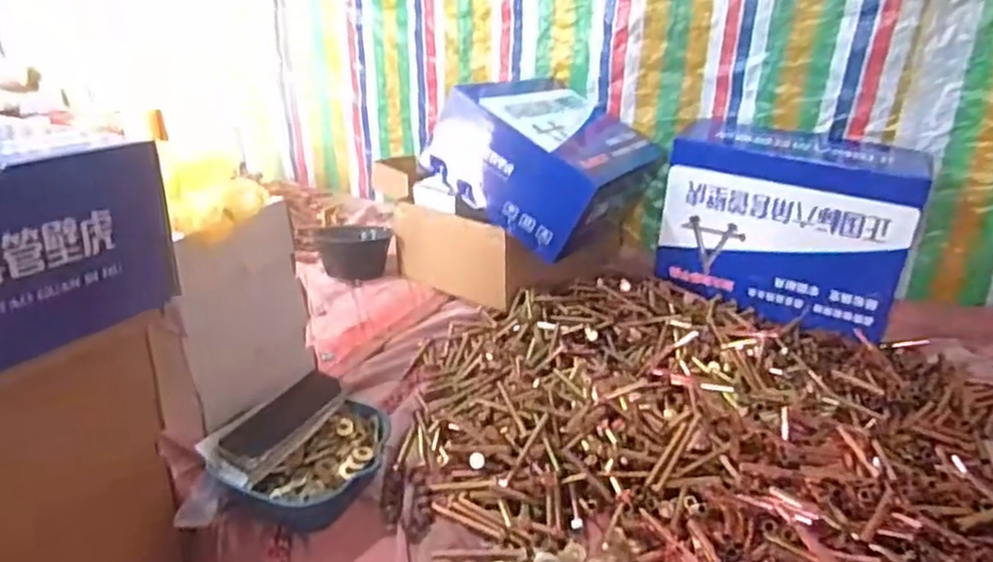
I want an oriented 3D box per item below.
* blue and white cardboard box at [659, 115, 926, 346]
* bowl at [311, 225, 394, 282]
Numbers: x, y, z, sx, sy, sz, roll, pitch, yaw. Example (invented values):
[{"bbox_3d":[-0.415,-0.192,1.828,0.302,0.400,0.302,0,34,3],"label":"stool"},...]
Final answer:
[{"bbox_3d":[0.512,-0.107,1.259,0.393,0.272,0.183,15,29,25],"label":"blue and white cardboard box"},{"bbox_3d":[-0.280,-0.059,1.393,0.142,0.072,0.142,2,26,-1],"label":"bowl"}]

